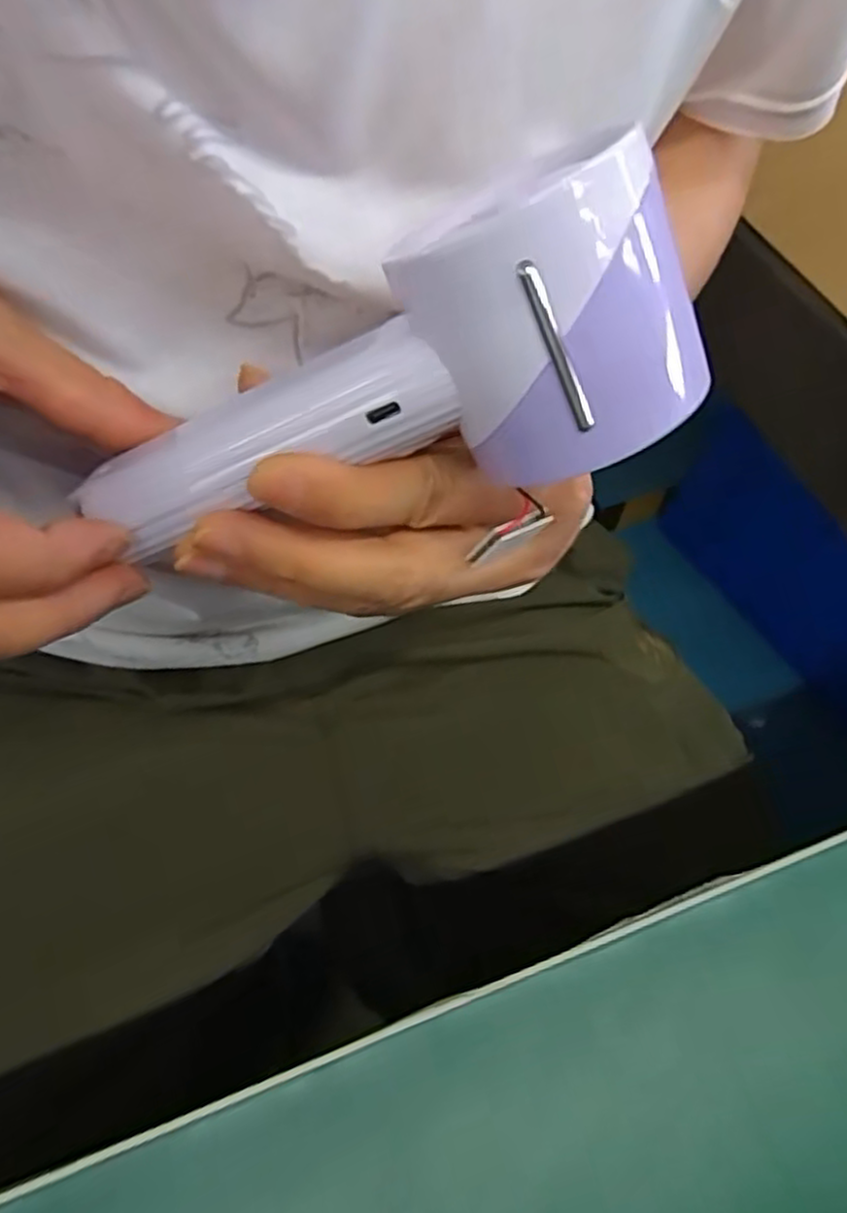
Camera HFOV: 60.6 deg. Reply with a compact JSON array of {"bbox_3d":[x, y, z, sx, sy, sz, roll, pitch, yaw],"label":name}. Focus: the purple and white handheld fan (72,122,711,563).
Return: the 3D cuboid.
[{"bbox_3d":[-0.012,-0.052,0.183,0.150,0.057,0.043,-12,57,27],"label":"purple and white handheld fan"}]

